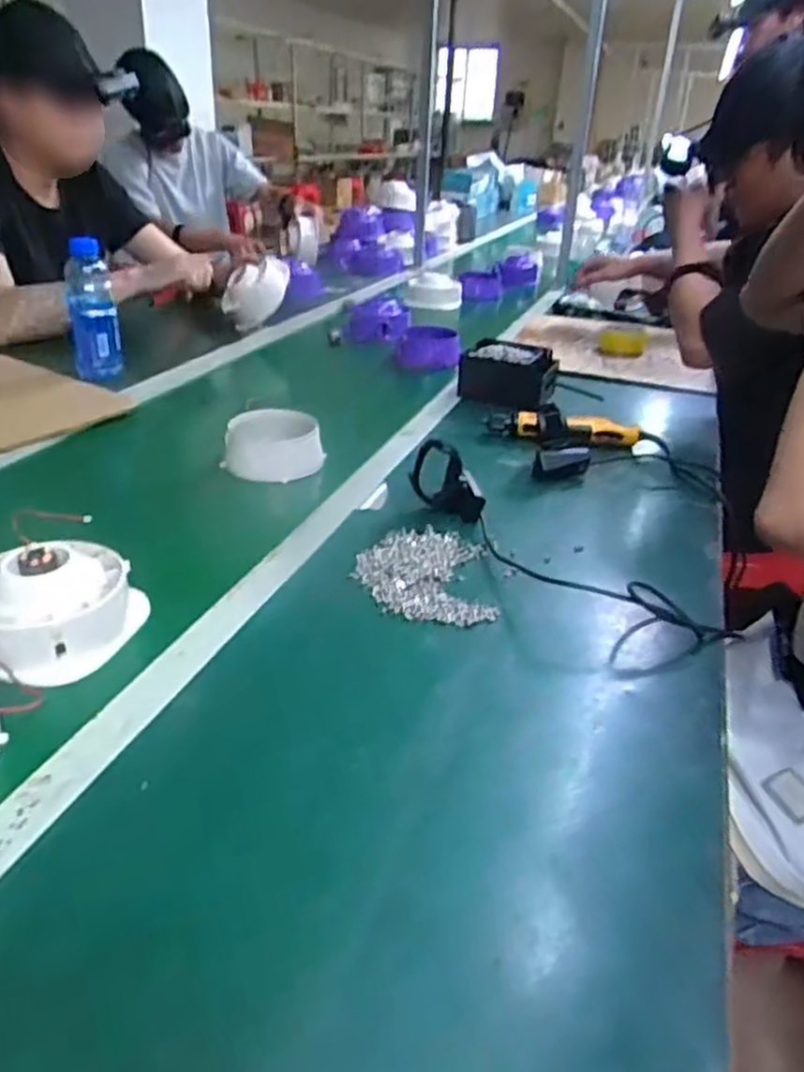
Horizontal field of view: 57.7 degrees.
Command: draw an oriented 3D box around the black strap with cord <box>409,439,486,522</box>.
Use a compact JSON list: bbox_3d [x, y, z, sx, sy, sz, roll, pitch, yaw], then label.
[{"bbox_3d":[0.052,-0.060,0.824,0.084,0.065,0.068,4,31,0],"label":"black strap with cord"}]

